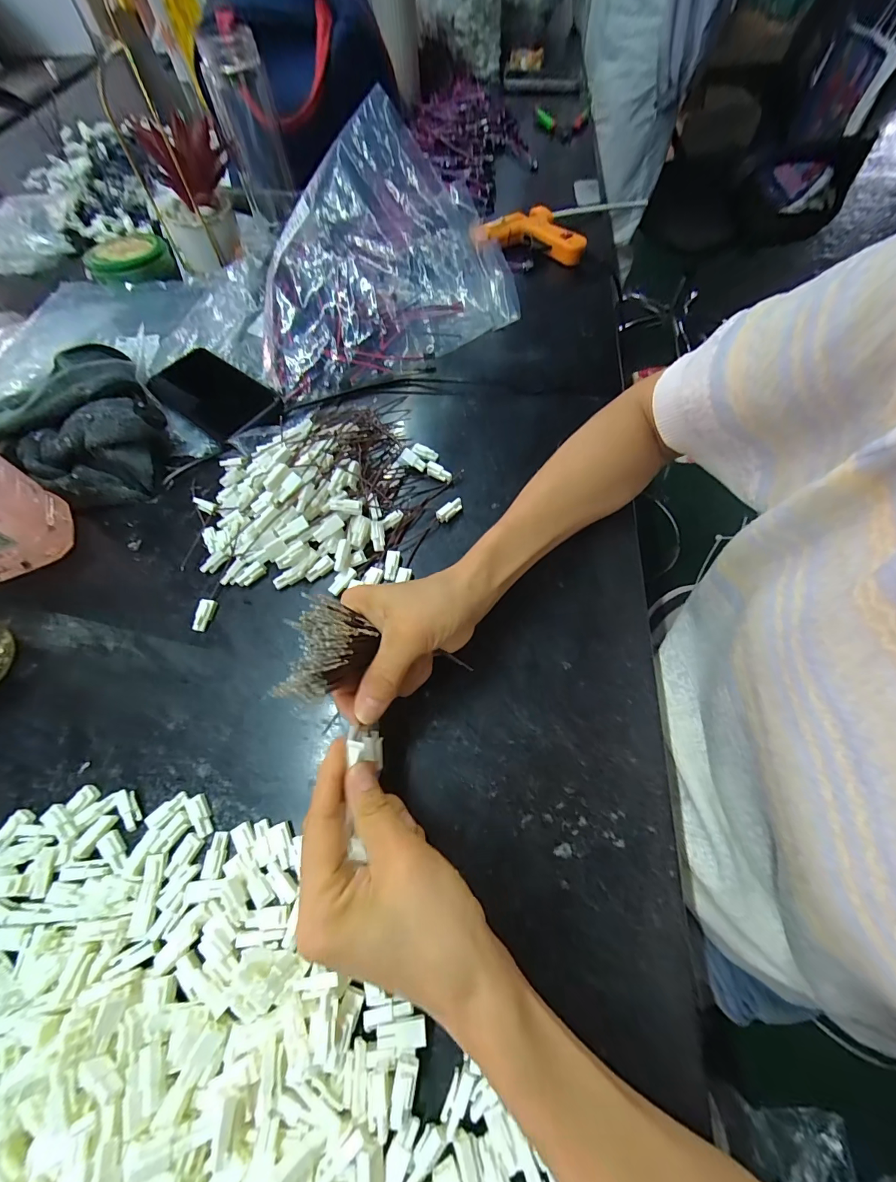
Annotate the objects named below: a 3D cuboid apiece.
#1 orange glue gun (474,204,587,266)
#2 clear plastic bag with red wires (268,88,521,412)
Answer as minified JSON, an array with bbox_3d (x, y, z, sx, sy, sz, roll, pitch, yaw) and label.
[{"bbox_3d":[0.108,-0.464,0.542,0.133,0.028,0.085,8,62,7],"label":"orange glue gun"},{"bbox_3d":[-0.069,-0.325,0.416,0.281,0.146,0.138,-28,66,-11],"label":"clear plastic bag with red wires"}]

